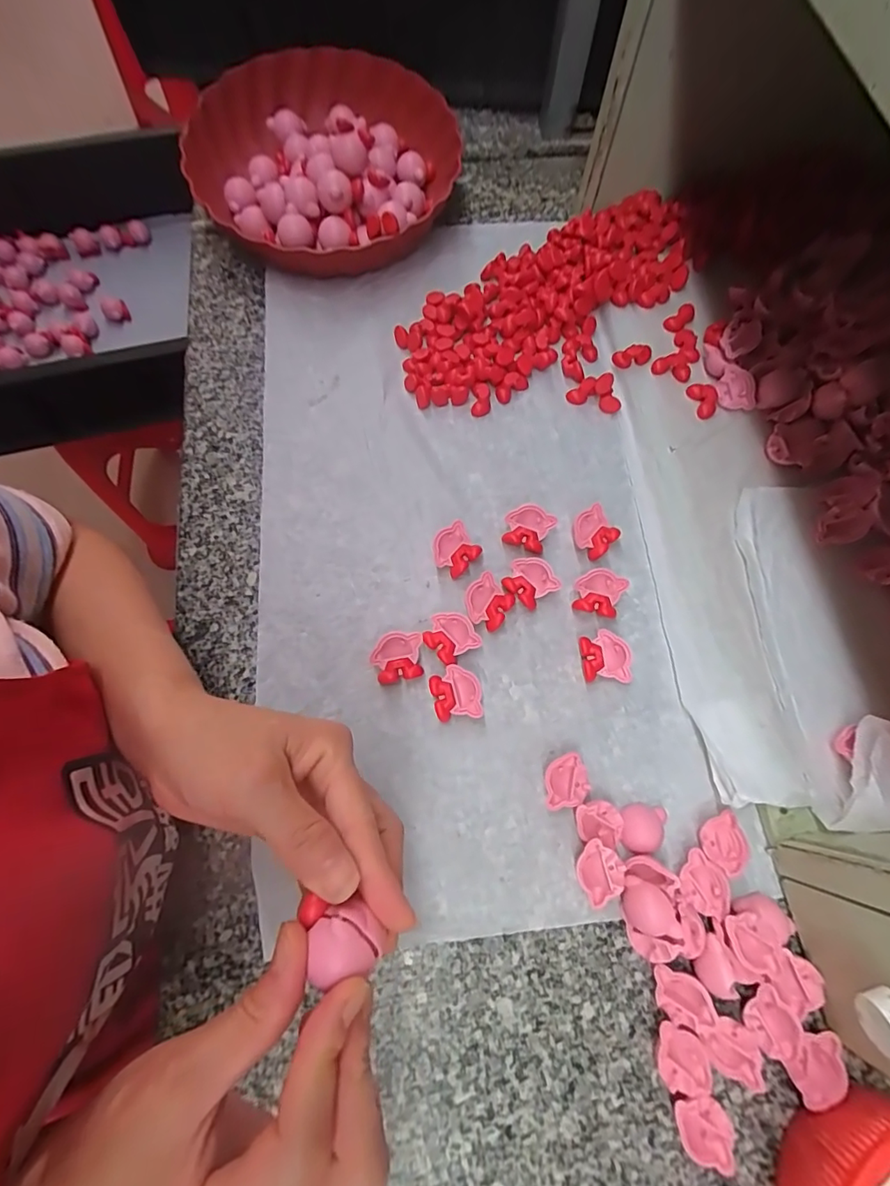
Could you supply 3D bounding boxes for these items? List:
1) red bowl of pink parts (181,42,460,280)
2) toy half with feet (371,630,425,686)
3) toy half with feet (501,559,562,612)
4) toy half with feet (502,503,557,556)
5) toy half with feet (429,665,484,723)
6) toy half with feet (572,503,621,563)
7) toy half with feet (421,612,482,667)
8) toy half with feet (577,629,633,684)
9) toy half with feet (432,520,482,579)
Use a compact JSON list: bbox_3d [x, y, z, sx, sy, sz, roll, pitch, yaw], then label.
[{"bbox_3d":[-0.115,-0.411,0.452,0.238,0.065,0.251,15,73,4],"label":"red bowl of pink parts"},{"bbox_3d":[-0.032,0.045,0.338,0.035,0.014,0.032,-11,73,-4],"label":"toy half with feet"},{"bbox_3d":[0.064,-0.008,0.357,0.037,0.015,0.033,33,75,8],"label":"toy half with feet"},{"bbox_3d":[0.064,-0.050,0.370,0.034,0.015,0.033,26,74,7],"label":"toy half with feet"},{"bbox_3d":[0.008,0.069,0.332,0.032,0.014,0.035,-13,74,-5],"label":"toy half with feet"},{"bbox_3d":[0.114,-0.045,0.370,0.033,0.016,0.033,-37,77,-11],"label":"toy half with feet"},{"bbox_3d":[0.005,0.031,0.342,0.033,0.013,0.035,-43,78,-13],"label":"toy half with feet"},{"bbox_3d":[0.112,0.045,0.342,0.032,0.018,0.036,2,73,0],"label":"toy half with feet"},{"bbox_3d":[0.007,-0.031,0.363,0.033,0.013,0.033,-38,77,-12],"label":"toy half with feet"}]

